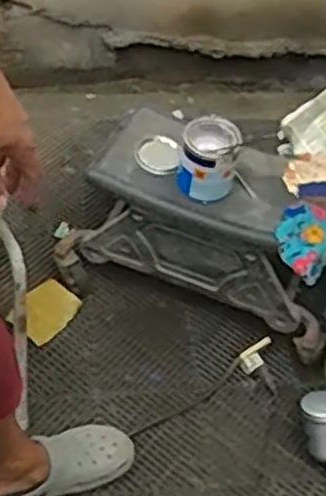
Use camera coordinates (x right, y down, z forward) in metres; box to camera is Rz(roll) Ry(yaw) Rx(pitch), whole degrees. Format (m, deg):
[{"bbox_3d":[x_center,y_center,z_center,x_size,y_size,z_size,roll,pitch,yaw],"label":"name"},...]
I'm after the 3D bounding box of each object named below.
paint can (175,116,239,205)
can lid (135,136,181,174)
[{"bbox_3d":[0.083,-0.162,1.415,0.106,0.114,0.116,10,50,0],"label":"paint can"},{"bbox_3d":[-0.010,-0.181,1.482,0.085,0.012,0.084,2,67,-5],"label":"can lid"}]

